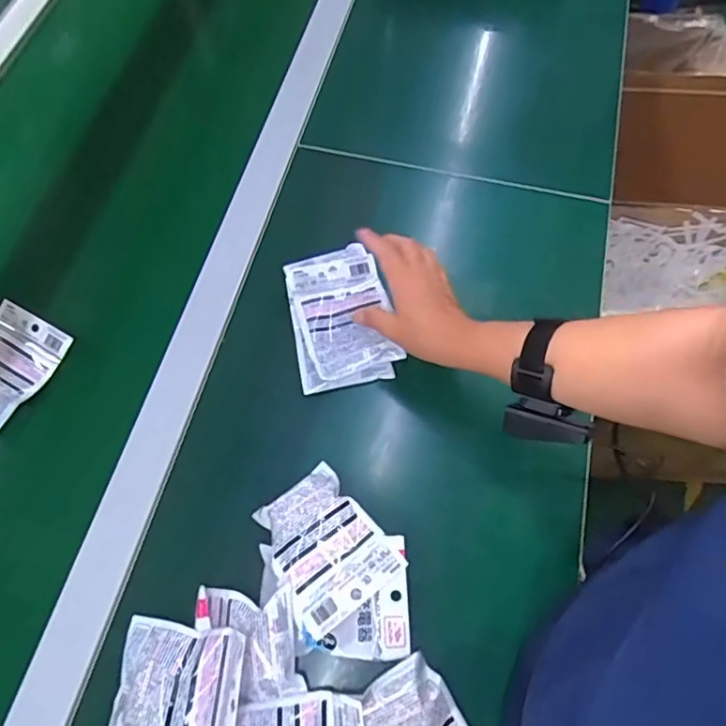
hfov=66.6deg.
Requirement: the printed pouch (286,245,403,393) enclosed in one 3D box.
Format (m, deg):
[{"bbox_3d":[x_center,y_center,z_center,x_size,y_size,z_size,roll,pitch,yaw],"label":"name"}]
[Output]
[{"bbox_3d":[-0.025,-0.052,0.600,0.105,0.023,0.157,-11,66,-4],"label":"printed pouch"}]

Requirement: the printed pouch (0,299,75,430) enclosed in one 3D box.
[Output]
[{"bbox_3d":[-0.386,0.004,0.586,0.093,0.018,0.129,26,69,12],"label":"printed pouch"}]

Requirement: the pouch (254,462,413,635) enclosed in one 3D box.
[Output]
[{"bbox_3d":[-0.036,0.161,0.494,0.094,0.027,0.119,-35,70,-14],"label":"pouch"}]

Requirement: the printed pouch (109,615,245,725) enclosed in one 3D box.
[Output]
[{"bbox_3d":[-0.150,0.261,0.442,0.106,0.033,0.093,6,66,3],"label":"printed pouch"}]

